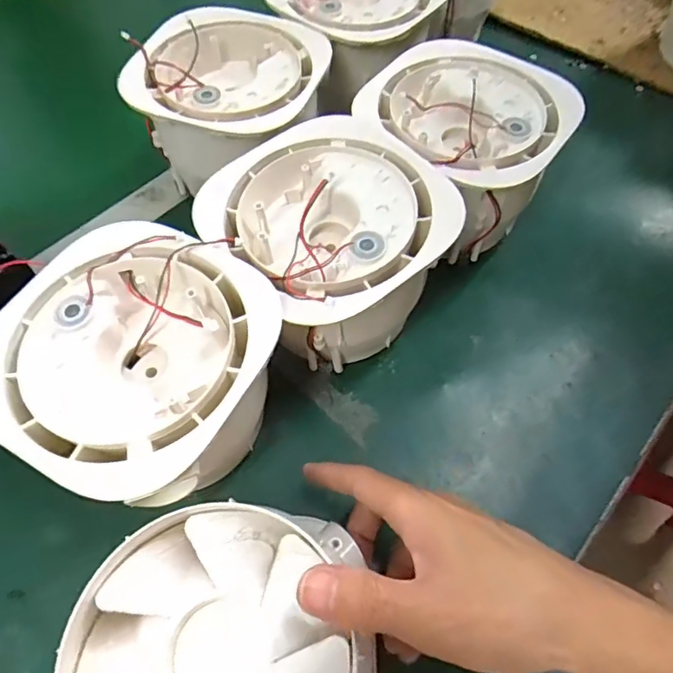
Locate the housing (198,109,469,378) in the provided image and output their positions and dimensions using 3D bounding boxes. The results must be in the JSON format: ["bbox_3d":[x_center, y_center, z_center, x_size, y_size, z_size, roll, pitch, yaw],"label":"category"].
[{"bbox_3d":[0.000,-0.052,0.346,0.134,0.104,0.144,0,60,0],"label":"housing"}]

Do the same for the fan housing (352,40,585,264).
[{"bbox_3d":[0.096,-0.139,0.401,0.136,0.107,0.136,0,60,0],"label":"fan housing"}]

